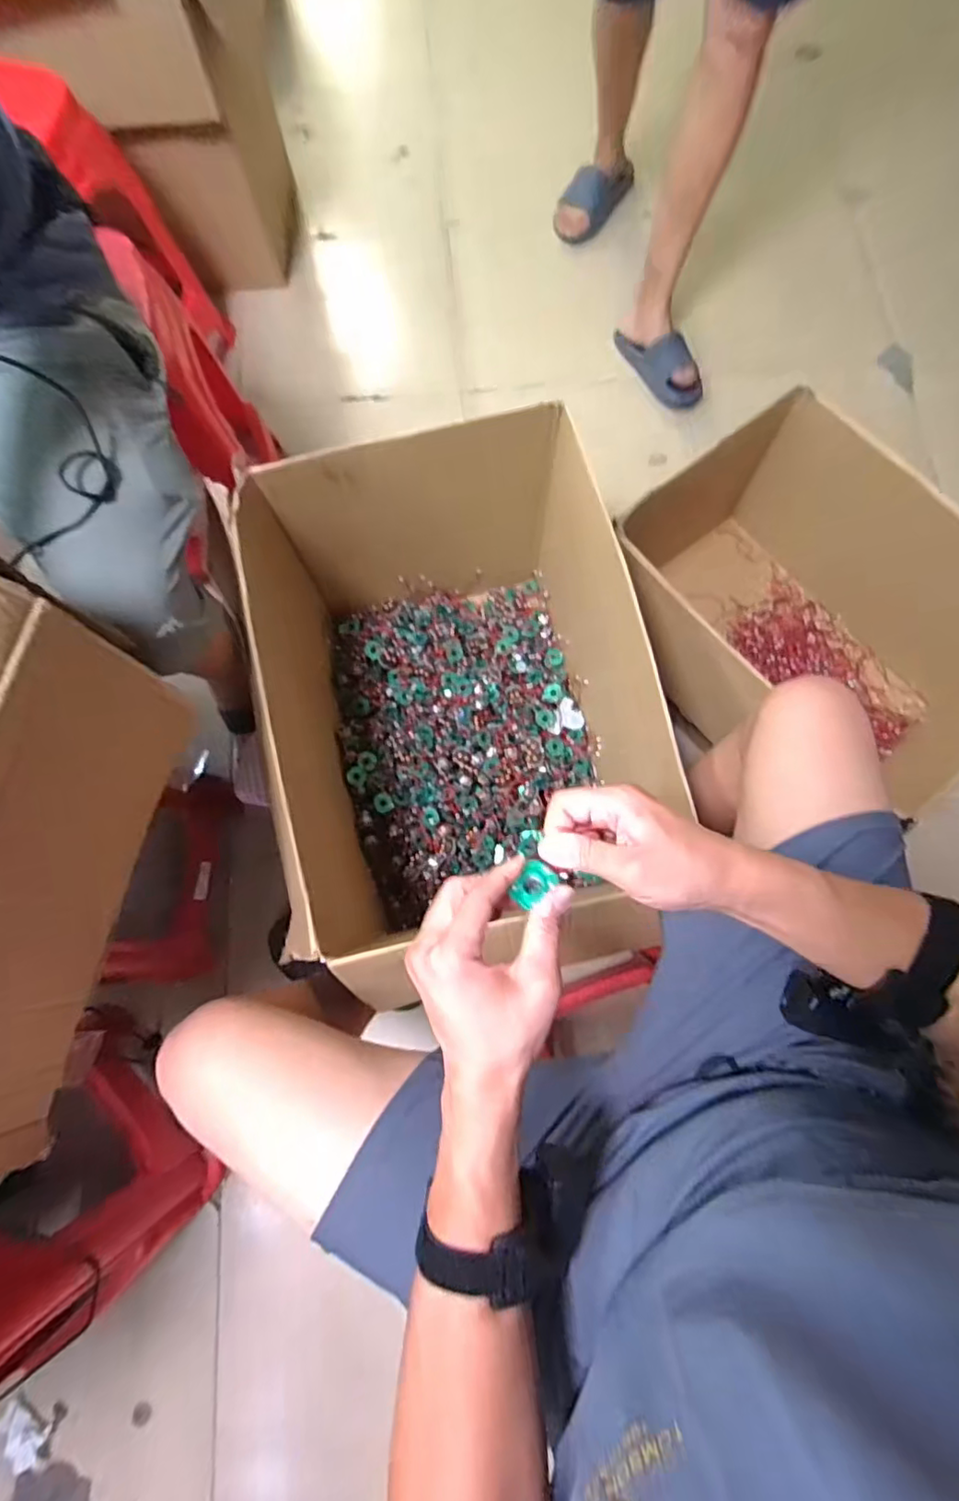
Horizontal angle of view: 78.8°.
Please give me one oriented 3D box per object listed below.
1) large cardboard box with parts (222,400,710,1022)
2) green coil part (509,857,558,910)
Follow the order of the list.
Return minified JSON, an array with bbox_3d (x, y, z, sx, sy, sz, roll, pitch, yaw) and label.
[{"bbox_3d":[-0.049,-0.079,0.918,0.508,0.426,0.650,-13,76,-2],"label":"large cardboard box with parts"},{"bbox_3d":[0.036,0.089,0.382,0.022,0.007,0.032,36,79,9],"label":"green coil part"}]

